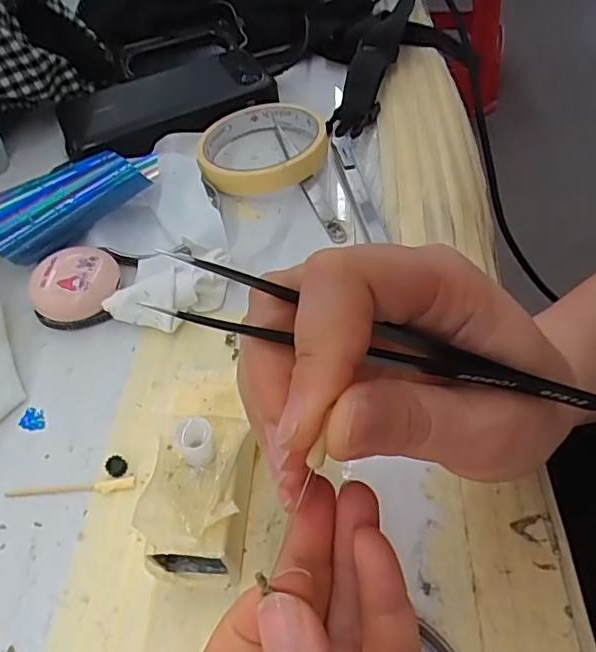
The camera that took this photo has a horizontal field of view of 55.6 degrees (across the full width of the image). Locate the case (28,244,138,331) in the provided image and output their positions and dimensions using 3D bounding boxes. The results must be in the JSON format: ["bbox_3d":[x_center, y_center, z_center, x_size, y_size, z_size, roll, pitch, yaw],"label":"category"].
[{"bbox_3d":[-0.123,-0.025,0.318,0.045,0.023,0.048,-3,51,4],"label":"case"}]

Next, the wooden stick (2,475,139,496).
[{"bbox_3d":[-0.102,0.073,0.252,0.059,0.004,0.006,-5,52,2],"label":"wooden stick"}]

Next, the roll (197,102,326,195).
[{"bbox_3d":[-0.024,-0.124,0.386,0.084,0.020,0.085,-7,51,1],"label":"roll"}]

